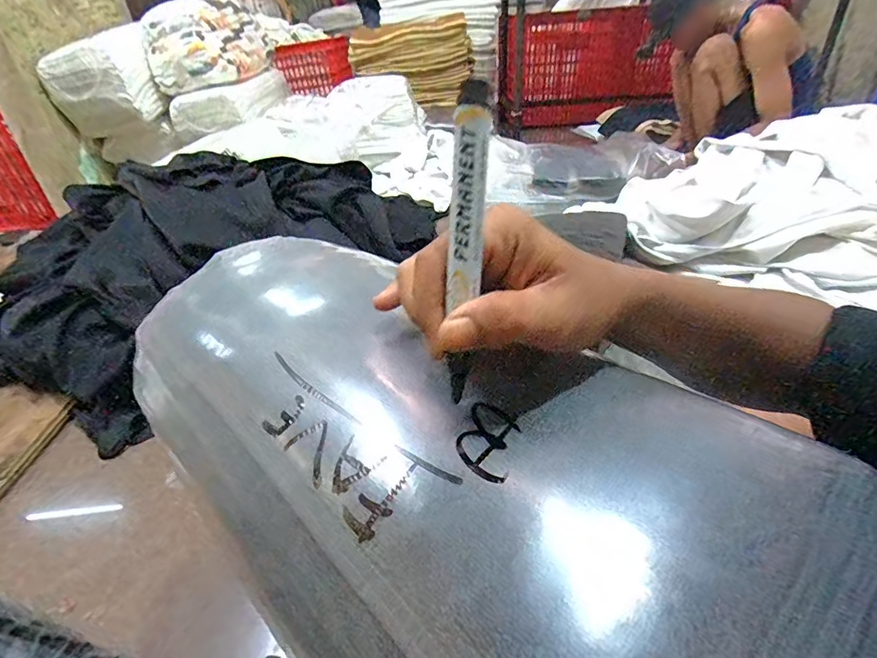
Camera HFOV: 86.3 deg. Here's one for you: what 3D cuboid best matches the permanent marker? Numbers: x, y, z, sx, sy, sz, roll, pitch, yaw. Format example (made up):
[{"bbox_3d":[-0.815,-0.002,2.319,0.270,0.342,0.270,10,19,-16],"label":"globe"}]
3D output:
[{"bbox_3d":[0.012,-0.032,0.201,0.013,0.132,0.012,9,19,19],"label":"permanent marker"}]

